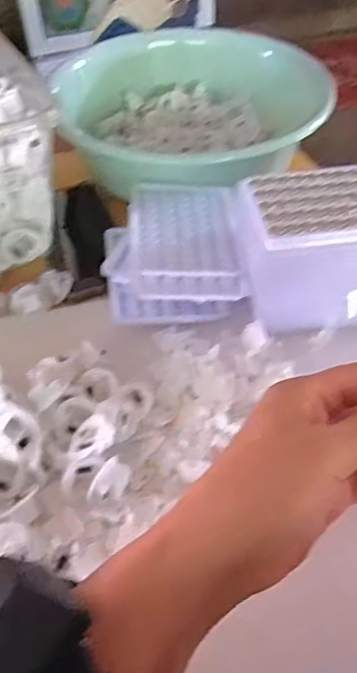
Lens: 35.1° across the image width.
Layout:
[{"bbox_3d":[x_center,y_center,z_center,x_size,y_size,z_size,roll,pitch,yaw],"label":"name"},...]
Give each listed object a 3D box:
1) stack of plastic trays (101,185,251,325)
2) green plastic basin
[{"bbox_3d":[-0.004,-0.081,0.507,0.116,0.043,0.152,-2,49,0],"label":"stack of plastic trays"},{"bbox_3d":[0.007,-0.261,0.647,0.263,0.094,0.263,-1,49,1],"label":"green plastic basin"}]

